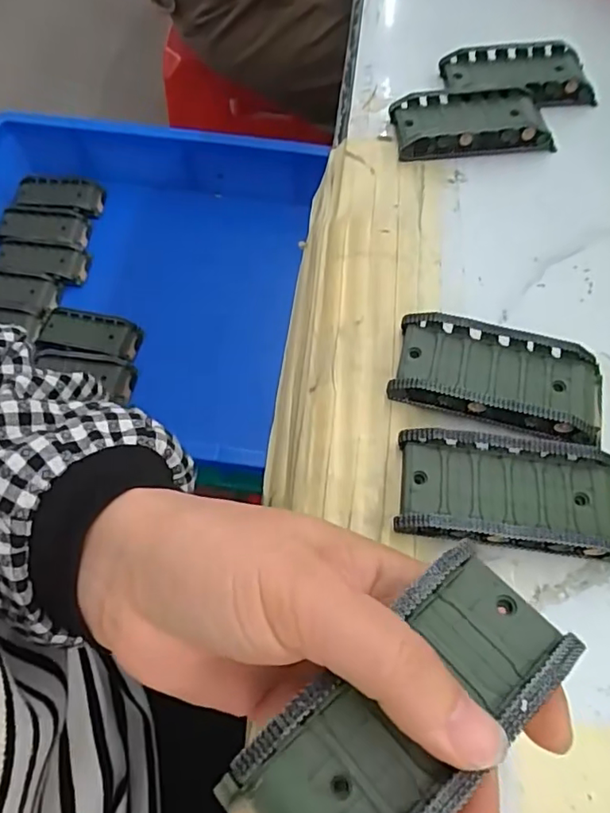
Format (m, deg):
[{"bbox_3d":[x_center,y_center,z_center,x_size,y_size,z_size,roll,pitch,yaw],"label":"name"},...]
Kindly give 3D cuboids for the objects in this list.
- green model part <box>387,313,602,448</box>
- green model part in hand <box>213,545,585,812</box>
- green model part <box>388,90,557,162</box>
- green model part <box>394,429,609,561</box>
[{"bbox_3d":[0.089,-0.012,0.262,0.093,0.021,0.046,13,62,7],"label":"green model part"},{"bbox_3d":[0.025,0.082,0.149,0.096,0.020,0.042,-36,67,-19],"label":"green model part in hand"},{"bbox_3d":[0.102,-0.176,0.356,0.090,0.019,0.044,-5,61,-3],"label":"green model part"},{"bbox_3d":[0.087,0.038,0.235,0.094,0.022,0.044,6,61,4],"label":"green model part"}]

